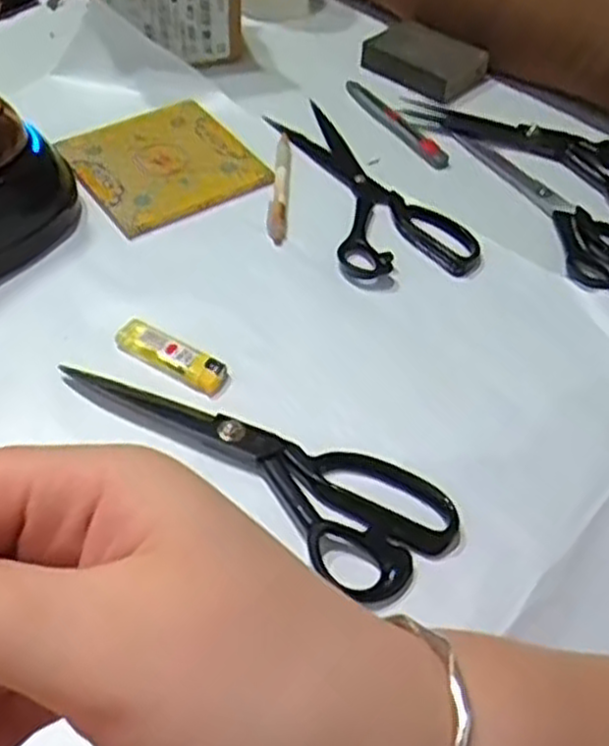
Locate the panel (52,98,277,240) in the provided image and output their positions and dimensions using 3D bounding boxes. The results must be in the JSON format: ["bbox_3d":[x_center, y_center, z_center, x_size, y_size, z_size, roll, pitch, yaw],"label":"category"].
[{"bbox_3d":[-0.111,-0.169,0.625,0.129,0.004,0.129,-27,58,-23],"label":"panel"}]

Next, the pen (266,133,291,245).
[{"bbox_3d":[-0.019,-0.149,0.615,0.014,0.005,0.133,3,52,-2],"label":"pen"}]

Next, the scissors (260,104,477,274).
[{"bbox_3d":[0.048,-0.150,0.617,0.097,0.010,0.215,-13,54,-14],"label":"scissors"}]

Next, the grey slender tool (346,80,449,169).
[{"bbox_3d":[0.078,-0.218,0.680,0.013,0.012,0.137,-25,58,-21],"label":"grey slender tool"}]

